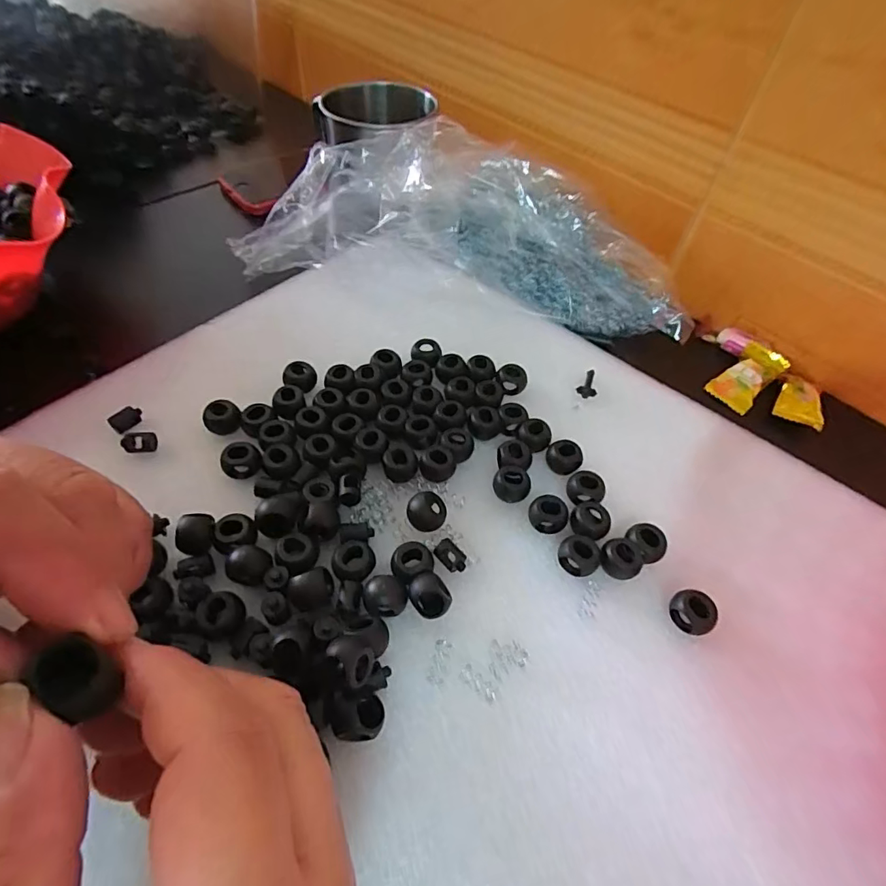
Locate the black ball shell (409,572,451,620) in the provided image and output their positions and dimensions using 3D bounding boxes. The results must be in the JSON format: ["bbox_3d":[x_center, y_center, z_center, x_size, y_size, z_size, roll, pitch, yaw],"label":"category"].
[{"bbox_3d":[-0.006,0.062,0.202,0.013,0.012,0.017,-33,61,-25],"label":"black ball shell"}]

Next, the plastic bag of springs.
[{"bbox_3d":[0.014,-0.147,0.328,0.293,0.060,0.107,8,53,1],"label":"plastic bag of springs"}]

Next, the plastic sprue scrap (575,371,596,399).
[{"bbox_3d":[0.084,-0.035,0.289,0.011,0.004,0.019,17,65,7],"label":"plastic sprue scrap"}]

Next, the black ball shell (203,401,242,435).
[{"bbox_3d":[-0.111,-0.012,0.251,0.017,0.013,0.015,-24,57,-20],"label":"black ball shell"}]

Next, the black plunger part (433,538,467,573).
[{"bbox_3d":[0.004,0.049,0.217,0.015,0.008,0.008,39,59,24],"label":"black plunger part"}]

